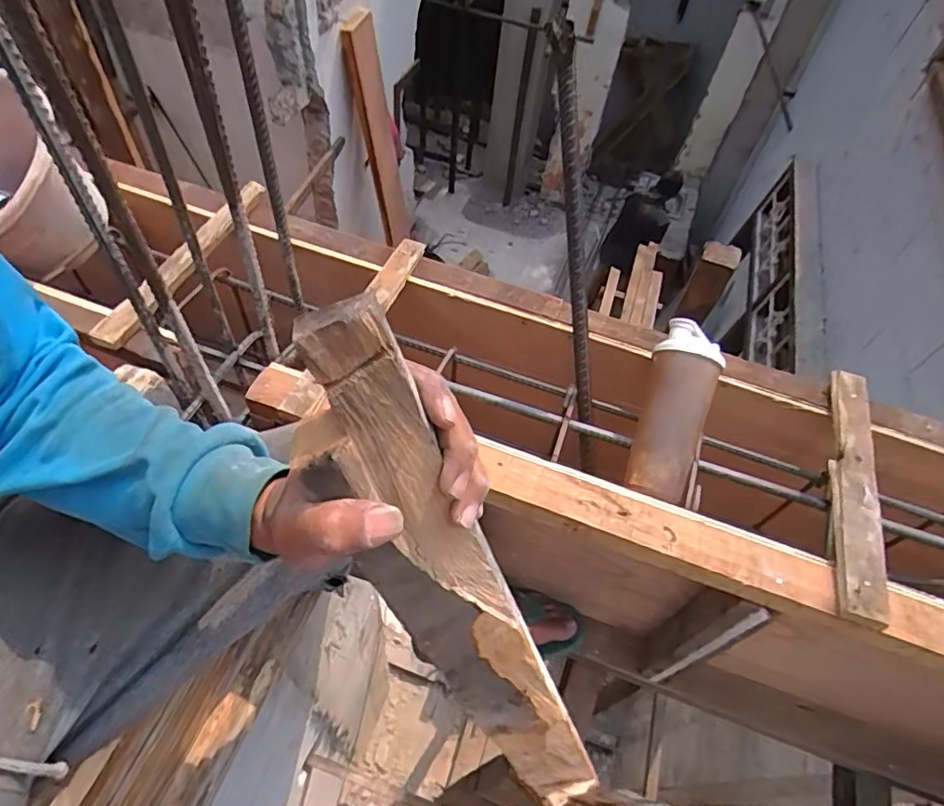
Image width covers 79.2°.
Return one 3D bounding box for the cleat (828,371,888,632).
[{"bbox_3d":[0.430,0.089,0.641,0.051,0.024,0.320,19,55,8],"label":"cleat"}]

